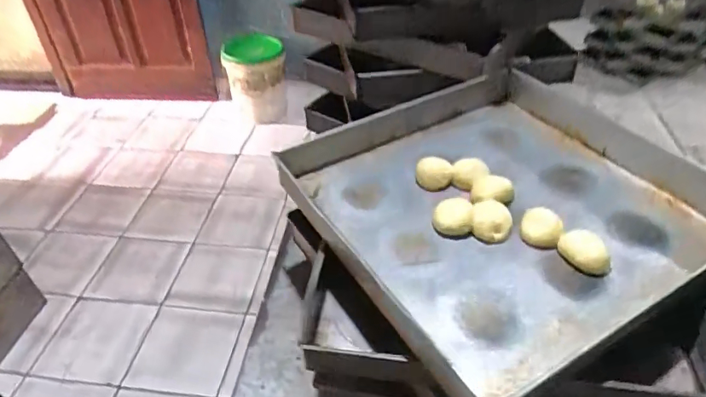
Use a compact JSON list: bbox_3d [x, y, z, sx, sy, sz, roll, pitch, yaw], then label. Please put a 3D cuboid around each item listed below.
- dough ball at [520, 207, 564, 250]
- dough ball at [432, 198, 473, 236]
[{"bbox_3d":[0.247,0.033,0.646,0.054,0.035,0.055,17,43,21],"label":"dough ball"},{"bbox_3d":[0.133,0.023,0.662,0.051,0.029,0.043,3,40,5],"label":"dough ball"}]

